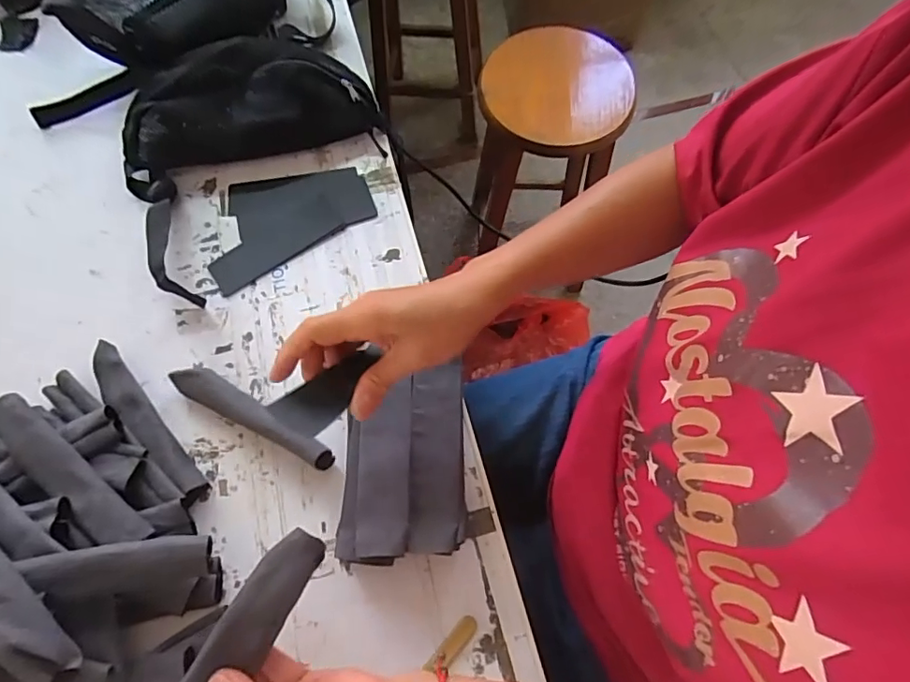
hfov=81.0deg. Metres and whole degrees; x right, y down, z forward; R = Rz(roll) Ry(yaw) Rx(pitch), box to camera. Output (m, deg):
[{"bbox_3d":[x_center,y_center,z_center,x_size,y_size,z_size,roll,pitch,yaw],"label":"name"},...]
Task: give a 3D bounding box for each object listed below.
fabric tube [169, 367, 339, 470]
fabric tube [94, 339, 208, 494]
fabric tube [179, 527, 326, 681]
[{"bbox_3d":[-0.191,0.071,0.498,0.167,0.033,0.031,29,71,12],"label":"fabric tube"},{"bbox_3d":[-0.299,0.075,0.509,0.031,0.026,0.179,-39,72,-14],"label":"fabric tube"},{"bbox_3d":[-0.146,0.202,0.344,0.037,0.019,0.171,33,78,13],"label":"fabric tube"}]

